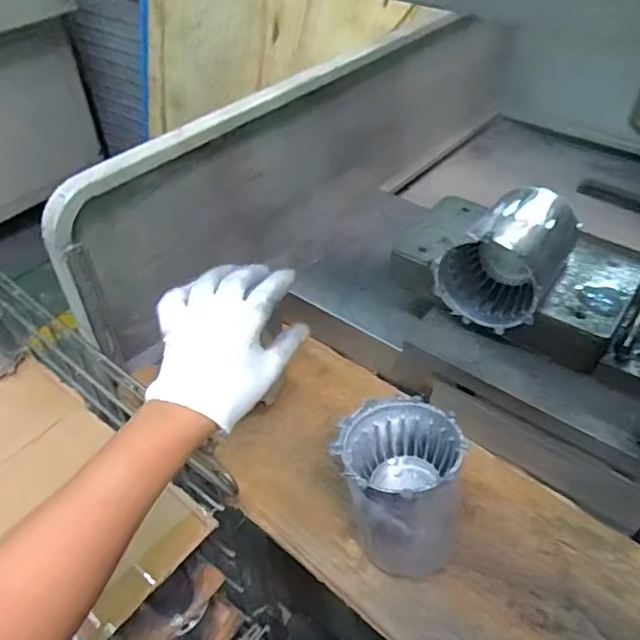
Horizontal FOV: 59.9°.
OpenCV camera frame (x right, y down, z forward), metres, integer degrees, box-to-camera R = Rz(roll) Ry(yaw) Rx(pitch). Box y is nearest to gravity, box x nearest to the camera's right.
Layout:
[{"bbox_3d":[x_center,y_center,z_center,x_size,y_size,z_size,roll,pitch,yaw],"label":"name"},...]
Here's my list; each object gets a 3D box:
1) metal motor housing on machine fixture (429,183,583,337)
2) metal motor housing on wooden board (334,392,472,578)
[{"bbox_3d":[0.180,-0.063,0.524,0.096,0.089,0.121,28,51,25],"label":"metal motor housing on machine fixture"},{"bbox_3d":[0.062,0.137,0.460,0.094,0.119,0.104,4,45,5],"label":"metal motor housing on wooden board"}]

